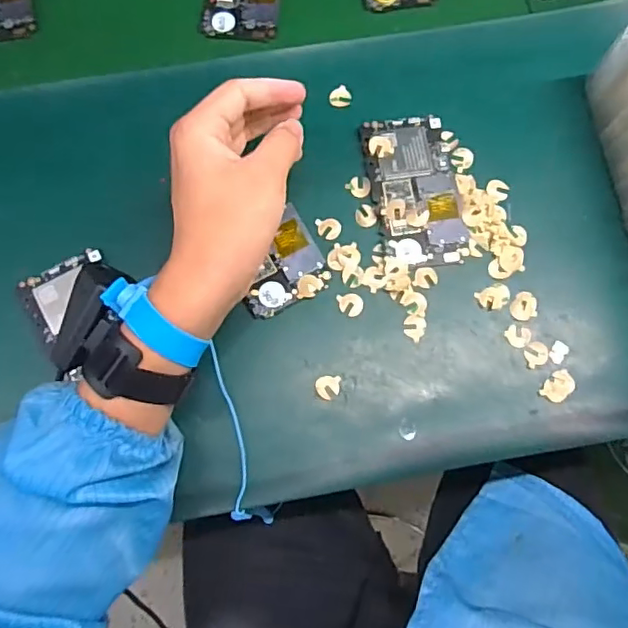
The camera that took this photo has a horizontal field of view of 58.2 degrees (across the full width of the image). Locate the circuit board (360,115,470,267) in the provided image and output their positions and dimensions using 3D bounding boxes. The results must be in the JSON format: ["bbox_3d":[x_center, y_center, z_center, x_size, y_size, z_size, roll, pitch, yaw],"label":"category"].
[{"bbox_3d":[0.080,-0.098,0.443,0.065,0.011,0.123,-10,74,-3],"label":"circuit board"}]

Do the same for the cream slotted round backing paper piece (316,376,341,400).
[{"bbox_3d":[0.011,0.054,0.411,0.018,0.004,0.017,-3,74,-1],"label":"cream slotted round backing paper piece"}]

